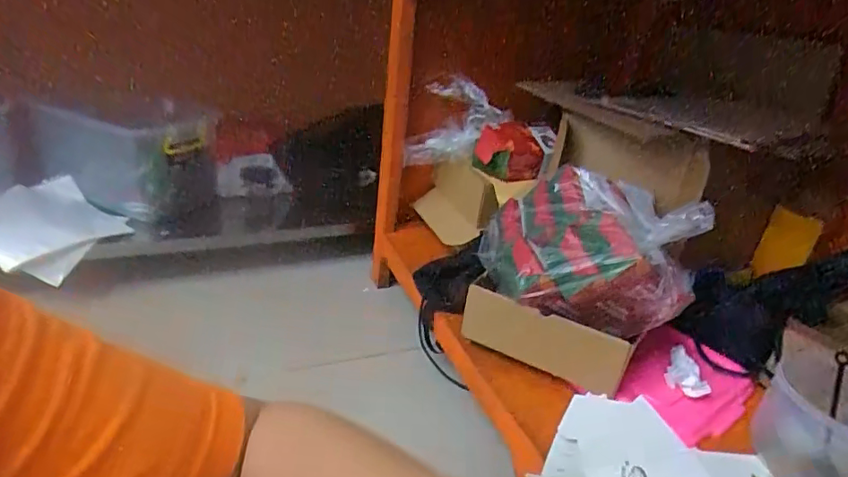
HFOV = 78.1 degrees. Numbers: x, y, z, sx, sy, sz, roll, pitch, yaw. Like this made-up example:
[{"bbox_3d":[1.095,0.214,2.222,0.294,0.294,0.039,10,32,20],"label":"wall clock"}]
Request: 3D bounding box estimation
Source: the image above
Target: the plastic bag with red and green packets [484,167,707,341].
[{"bbox_3d":[0.257,0.005,0.855,0.251,0.179,0.271,-1,27,-17],"label":"plastic bag with red and green packets"}]

